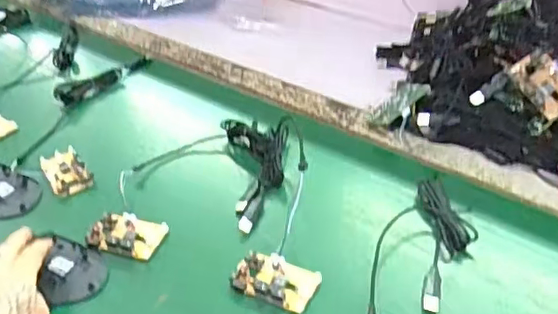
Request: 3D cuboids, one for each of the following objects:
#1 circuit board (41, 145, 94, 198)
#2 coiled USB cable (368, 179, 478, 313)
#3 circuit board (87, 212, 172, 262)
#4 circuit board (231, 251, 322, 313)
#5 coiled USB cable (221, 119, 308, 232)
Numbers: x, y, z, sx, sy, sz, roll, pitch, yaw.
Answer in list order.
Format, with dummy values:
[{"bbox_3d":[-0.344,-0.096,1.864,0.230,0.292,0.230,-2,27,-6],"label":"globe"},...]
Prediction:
[{"bbox_3d":[-0.256,0.017,0.693,0.044,0.007,0.084,-25,42,-22],"label":"circuit board"},{"bbox_3d":[0.134,0.087,0.547,0.080,0.019,0.169,20,45,30],"label":"coiled USB cable"},{"bbox_3d":[-0.157,0.080,0.594,0.076,0.011,0.047,8,40,18],"label":"circuit board"},{"bbox_3d":[-0.004,0.115,0.532,0.076,0.017,0.047,16,43,27],"label":"circuit board"},{"bbox_3d":[-0.013,0.007,0.661,0.085,0.033,0.184,-10,38,-4],"label":"coiled USB cable"}]

